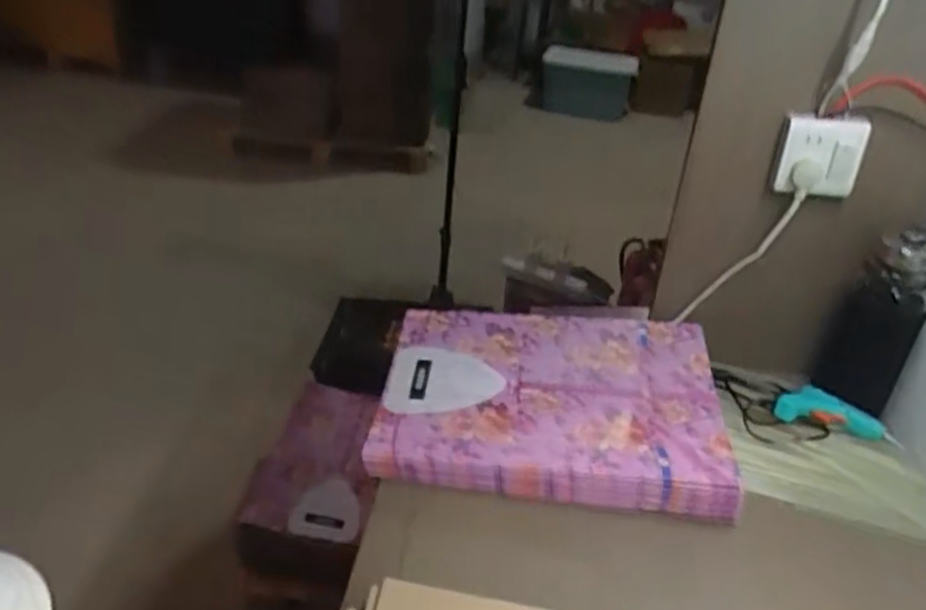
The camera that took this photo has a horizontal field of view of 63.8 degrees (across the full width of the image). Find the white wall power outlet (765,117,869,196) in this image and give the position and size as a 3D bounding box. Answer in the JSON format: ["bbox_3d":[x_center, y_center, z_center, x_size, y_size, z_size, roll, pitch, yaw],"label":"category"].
[{"bbox_3d":[0.398,-0.165,0.837,0.090,0.089,0.026,5,32,-1],"label":"white wall power outlet"}]

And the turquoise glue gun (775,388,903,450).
[{"bbox_3d":[0.436,0.125,0.877,0.138,0.025,0.071,11,32,9],"label":"turquoise glue gun"}]

